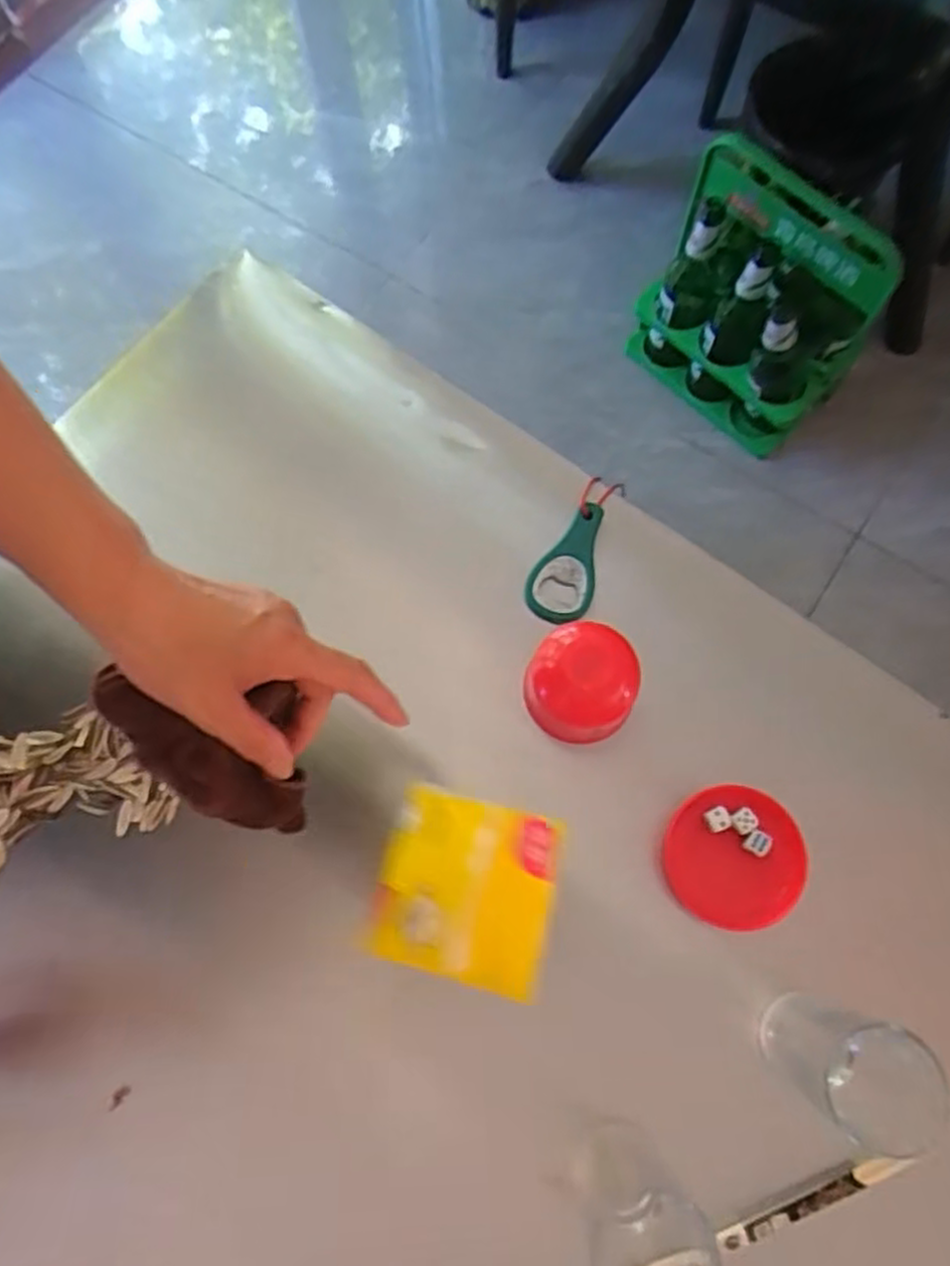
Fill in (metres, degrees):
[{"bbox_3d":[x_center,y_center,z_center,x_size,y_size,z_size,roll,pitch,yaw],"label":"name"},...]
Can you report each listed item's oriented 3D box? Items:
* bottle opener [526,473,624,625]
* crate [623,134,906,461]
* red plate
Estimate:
[{"bbox_3d":[0.070,-0.060,0.539,0.043,0.013,0.110,21,76,4],"label":"bottle opener"},{"bbox_3d":[0.353,-0.416,0.987,0.172,0.257,0.278,-42,80,-11],"label":"crate"},{"bbox_3d":[0.157,0.136,0.467,0.078,0.016,0.080,0,76,-1],"label":"red plate"}]

